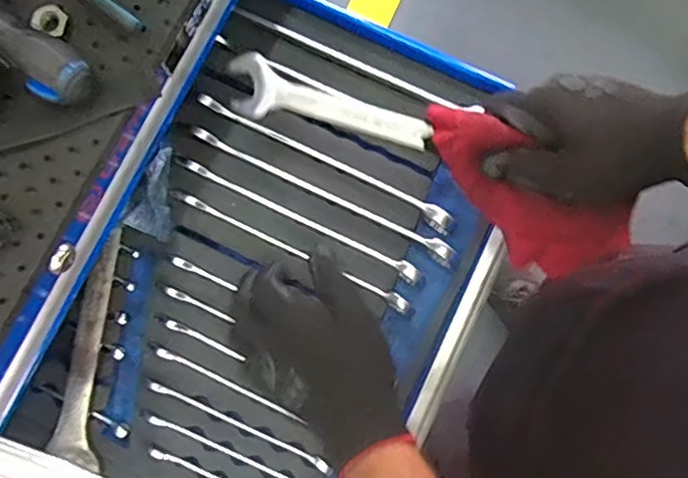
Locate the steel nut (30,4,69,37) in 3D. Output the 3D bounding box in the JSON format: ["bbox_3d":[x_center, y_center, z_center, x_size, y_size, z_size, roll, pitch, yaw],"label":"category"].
[{"bbox_3d":[-0.187,-0.139,0.393,0.021,0.007,0.020,0,78,0],"label":"steel nut"}]

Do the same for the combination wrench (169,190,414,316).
[{"bbox_3d":[-0.047,0.008,0.535,0.228,0.016,0.012,26,80,6],"label":"combination wrench"}]

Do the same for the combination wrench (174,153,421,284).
[{"bbox_3d":[-0.041,-0.020,0.535,0.234,0.018,0.012,26,80,5],"label":"combination wrench"}]

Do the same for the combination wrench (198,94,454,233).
[{"bbox_3d":[-0.015,-0.068,0.545,0.244,0.031,0.015,27,80,6],"label":"combination wrench"}]

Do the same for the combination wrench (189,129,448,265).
[{"bbox_3d":[-0.016,-0.040,0.538,0.249,0.027,0.016,27,80,6],"label":"combination wrench"}]

